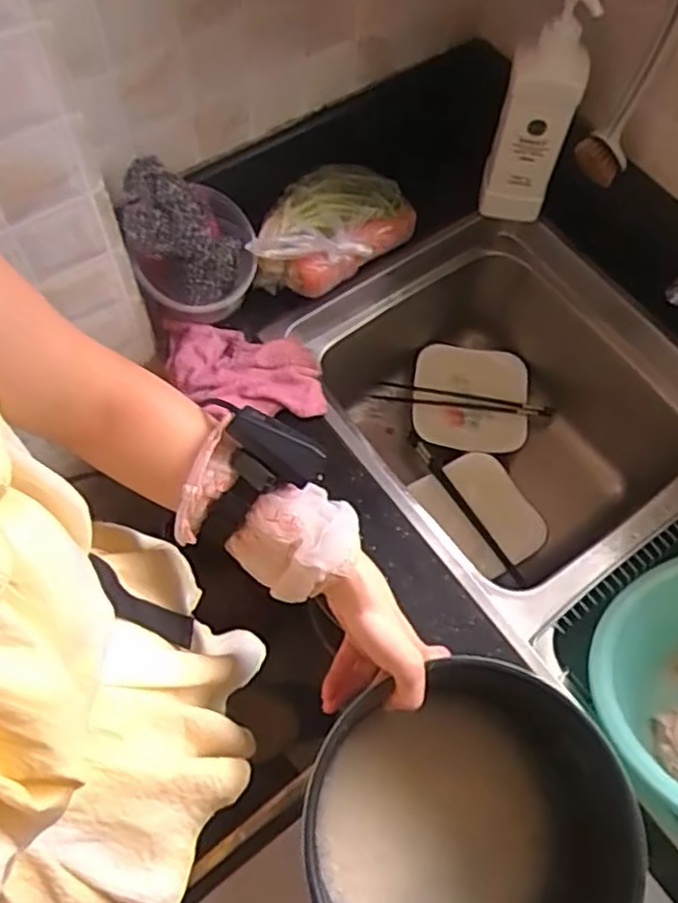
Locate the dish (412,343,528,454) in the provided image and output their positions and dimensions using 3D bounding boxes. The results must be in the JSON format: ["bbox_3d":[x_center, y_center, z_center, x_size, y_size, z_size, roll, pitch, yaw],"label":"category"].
[{"bbox_3d":[0.198,-0.079,1.077,0.167,0.022,0.167,8,64,0],"label":"dish"}]

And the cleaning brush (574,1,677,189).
[{"bbox_3d":[0.323,-0.401,0.770,0.054,0.226,0.075,27,66,9],"label":"cleaning brush"}]

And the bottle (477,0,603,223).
[{"bbox_3d":[0.229,-0.390,0.827,0.082,0.282,0.049,15,65,4],"label":"bottle"}]

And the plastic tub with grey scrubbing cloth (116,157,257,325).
[{"bbox_3d":[-0.161,-0.225,0.779,0.131,0.144,0.108,-16,67,-11],"label":"plastic tub with grey scrubbing cloth"}]

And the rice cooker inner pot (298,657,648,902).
[{"bbox_3d":[0.095,0.291,0.552,0.218,0.132,0.225,1,64,-3],"label":"rice cooker inner pot"}]

